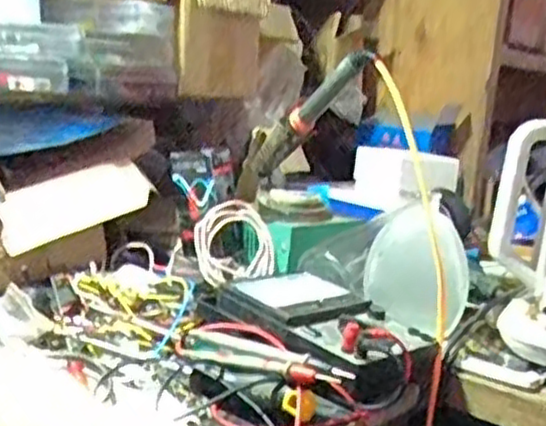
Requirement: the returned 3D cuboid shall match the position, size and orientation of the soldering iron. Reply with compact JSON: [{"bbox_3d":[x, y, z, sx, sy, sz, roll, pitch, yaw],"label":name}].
[{"bbox_3d":[0.033,-0.098,0.778,0.021,0.028,0.232,-1,-23,-29],"label":"soldering iron"}]

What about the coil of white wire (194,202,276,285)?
[{"bbox_3d":[-0.045,0.034,0.807,0.083,0.087,0.033,-7,-17,-33],"label":"coil of white wire"}]

